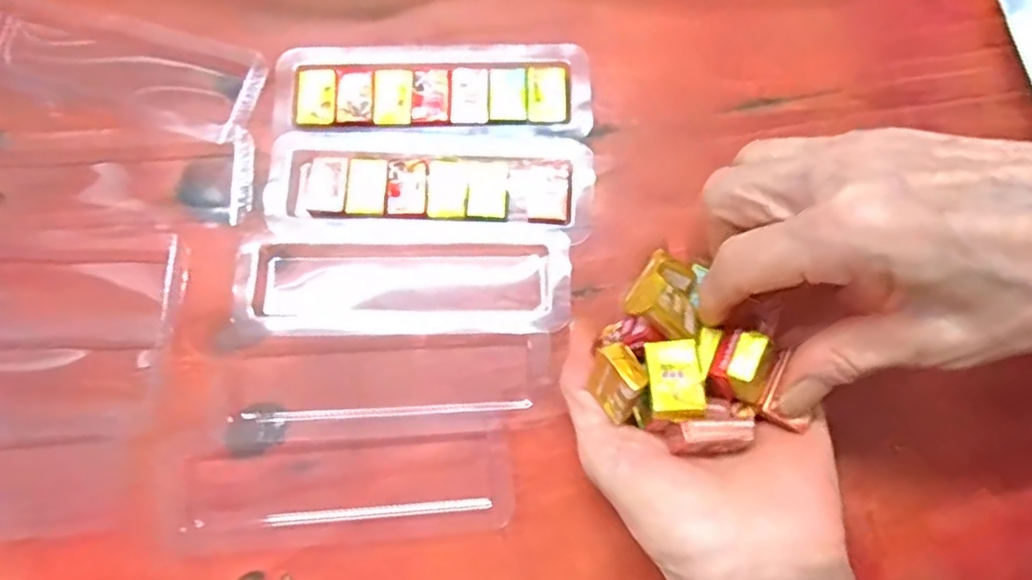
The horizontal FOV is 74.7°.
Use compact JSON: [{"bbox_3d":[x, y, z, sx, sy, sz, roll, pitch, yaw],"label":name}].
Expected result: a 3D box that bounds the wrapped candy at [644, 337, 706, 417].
[{"bbox_3d":[0.053,0.030,0.224,0.016,0.007,0.027,-6,58,9],"label":"wrapped candy"}]

